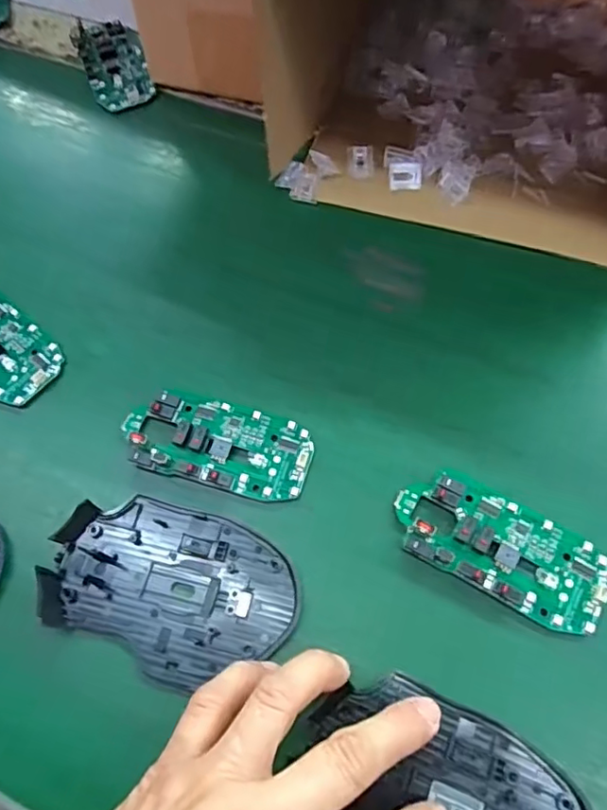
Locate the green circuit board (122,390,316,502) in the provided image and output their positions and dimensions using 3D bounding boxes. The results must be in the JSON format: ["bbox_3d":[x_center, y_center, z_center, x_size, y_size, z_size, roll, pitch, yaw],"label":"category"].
[{"bbox_3d":[-0.045,0.018,0.296,0.098,0.009,0.045,13,68,8],"label":"green circuit board"}]

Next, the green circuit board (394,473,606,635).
[{"bbox_3d":[0.091,0.066,0.267,0.097,0.011,0.044,27,70,13],"label":"green circuit board"}]

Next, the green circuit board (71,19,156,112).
[{"bbox_3d":[-0.137,-0.249,0.423,0.045,0.015,0.083,-23,67,-7],"label":"green circuit board"}]

